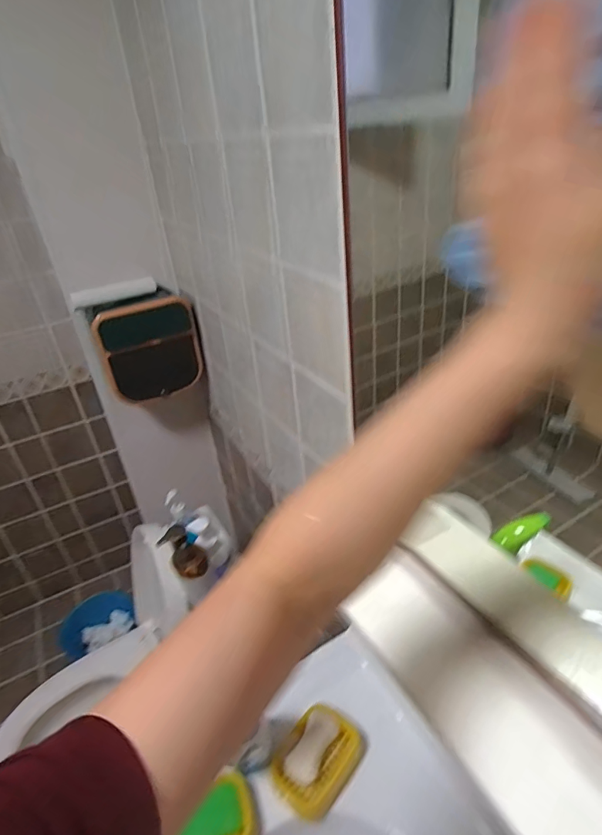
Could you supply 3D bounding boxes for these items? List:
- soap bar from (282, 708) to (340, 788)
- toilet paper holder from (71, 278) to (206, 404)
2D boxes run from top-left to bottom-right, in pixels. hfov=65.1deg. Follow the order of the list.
[{"bbox_3d":[0.016,0.455,0.655,0.044,0.016,0.091,16,39,31],"label":"soap bar"},{"bbox_3d":[-0.364,-0.180,1.120,0.226,0.250,0.116,-21,35,-22],"label":"toilet paper holder"}]

